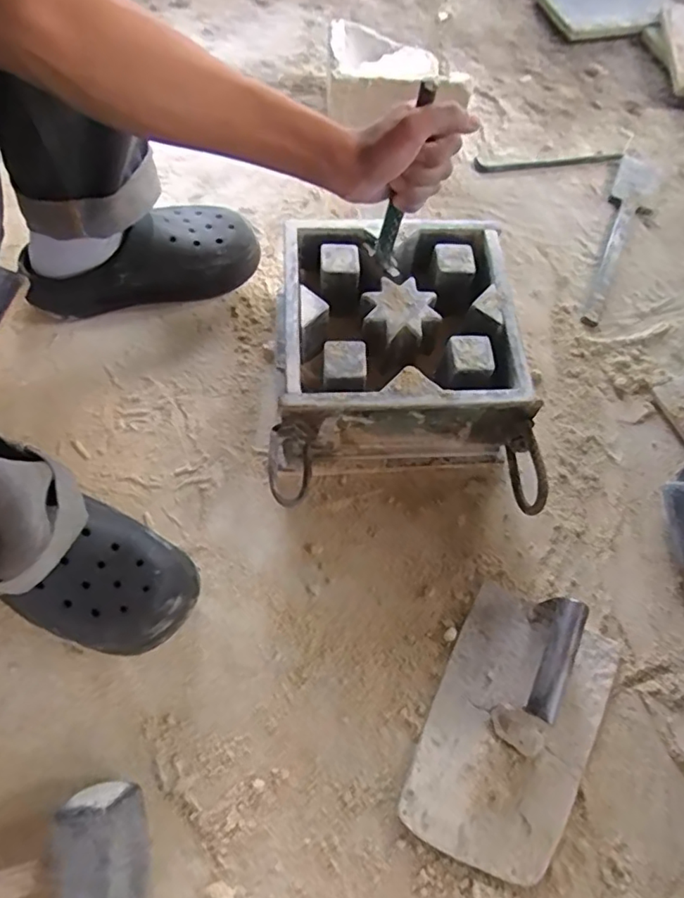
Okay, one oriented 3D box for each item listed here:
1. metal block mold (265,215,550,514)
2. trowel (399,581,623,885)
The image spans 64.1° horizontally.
[{"bbox_3d":[0.055,-0.083,0.579,0.249,0.135,0.283,-1,65,-3],"label":"metal block mold"},{"bbox_3d":[0.155,0.238,0.467,0.139,0.076,0.222,26,67,9],"label":"trowel"}]

